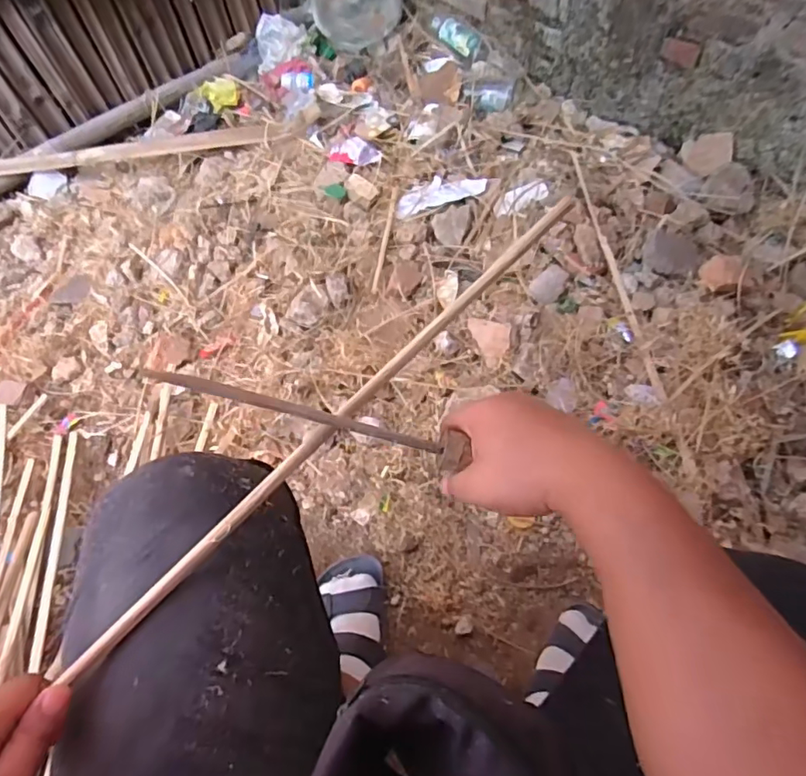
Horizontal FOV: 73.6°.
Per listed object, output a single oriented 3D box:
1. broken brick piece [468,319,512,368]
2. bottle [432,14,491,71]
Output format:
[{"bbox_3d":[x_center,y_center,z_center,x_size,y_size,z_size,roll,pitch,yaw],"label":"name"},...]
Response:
[{"bbox_3d":[0.139,-0.075,0.885,0.071,0.016,0.080,9,63,8],"label":"broken brick piece"},{"bbox_3d":[0.135,-0.819,1.261,0.066,0.044,0.184,-31,65,-12],"label":"bottle"}]

